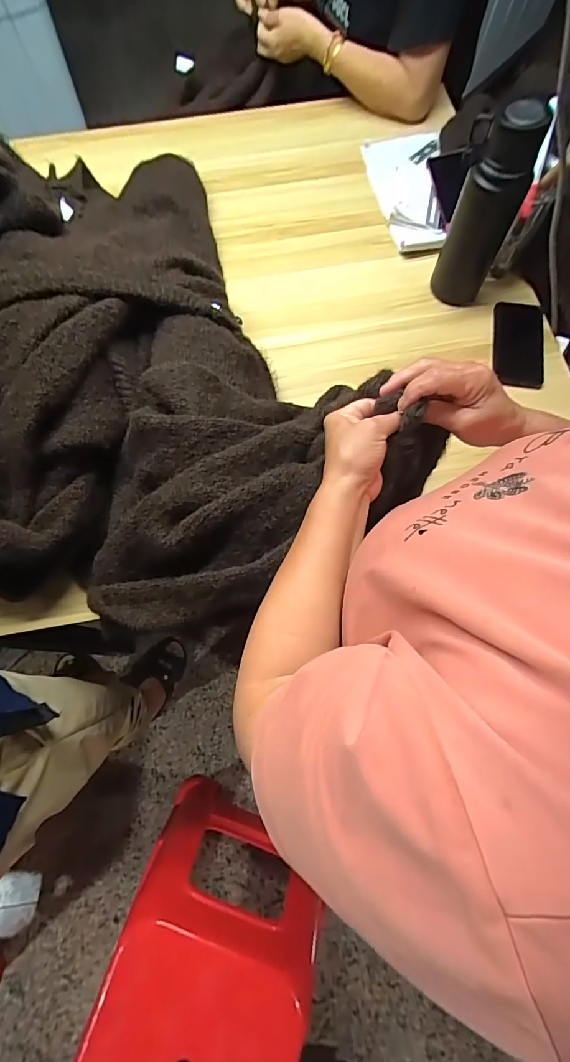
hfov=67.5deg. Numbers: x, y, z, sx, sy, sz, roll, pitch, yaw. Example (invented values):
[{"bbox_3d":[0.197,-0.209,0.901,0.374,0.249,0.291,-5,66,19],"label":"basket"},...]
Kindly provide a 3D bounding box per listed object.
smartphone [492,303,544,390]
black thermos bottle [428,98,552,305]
[{"bbox_3d":[0.383,-0.313,0.700,0.074,0.016,0.166,8,73,4],"label":"smartphone"},{"bbox_3d":[0.290,-0.456,0.628,0.070,0.245,0.069,-28,74,-7],"label":"black thermos bottle"}]

